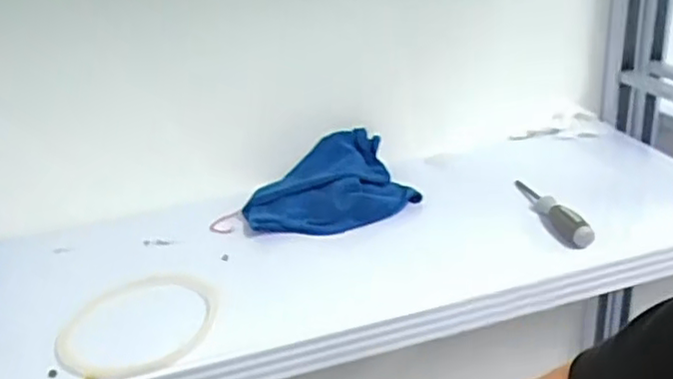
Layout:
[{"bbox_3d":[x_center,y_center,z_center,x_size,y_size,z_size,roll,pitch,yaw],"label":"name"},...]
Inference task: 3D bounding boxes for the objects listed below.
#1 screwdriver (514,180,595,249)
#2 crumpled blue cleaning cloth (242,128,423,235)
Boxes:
[{"bbox_3d":[0.291,0.025,0.913,0.032,0.044,0.216,-10,25,-6],"label":"screwdriver"},{"bbox_3d":[-0.020,-0.008,0.987,0.248,0.074,0.187,-18,27,-23],"label":"crumpled blue cleaning cloth"}]

